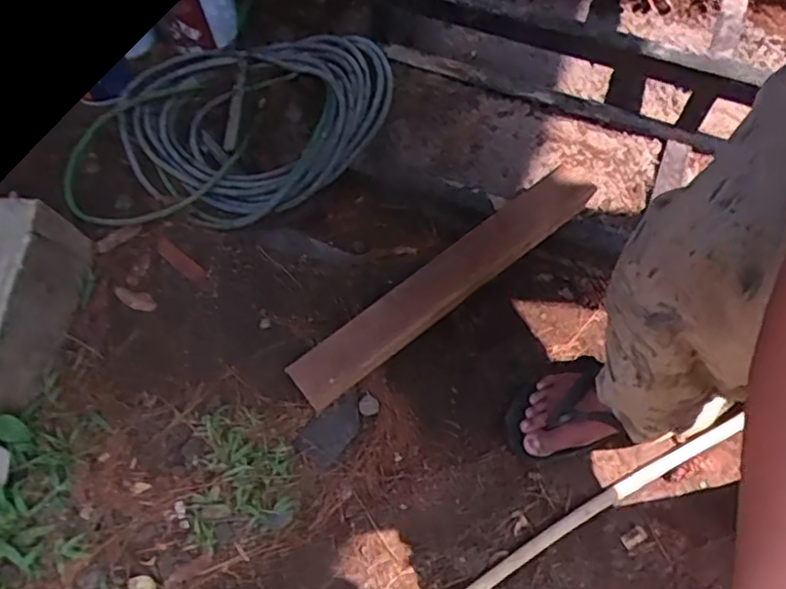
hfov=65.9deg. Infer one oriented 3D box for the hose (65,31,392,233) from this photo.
[{"bbox_3d":[-0.286,-0.316,1.116,0.558,0.142,0.458,-1,59,1],"label":"hose"}]

